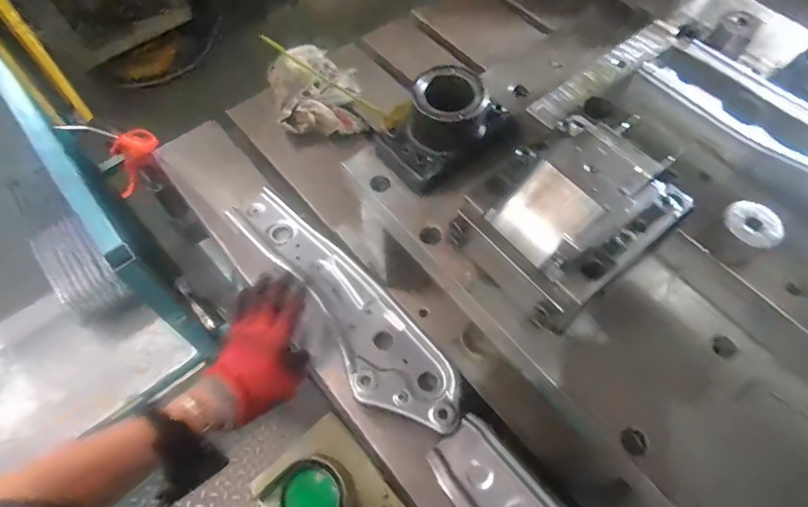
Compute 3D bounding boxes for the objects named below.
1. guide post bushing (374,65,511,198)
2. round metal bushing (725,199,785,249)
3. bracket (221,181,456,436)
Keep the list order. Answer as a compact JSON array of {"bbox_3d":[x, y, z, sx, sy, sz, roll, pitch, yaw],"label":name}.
[{"bbox_3d":[0.038,-0.127,0.496,0.119,0.081,0.077,-36,68,-18],"label":"guide post bushing"},{"bbox_3d":[0.274,-0.024,0.394,0.038,0.009,0.042,-34,67,-17],"label":"round metal bushing"},{"bbox_3d":[-0.088,0.061,0.669,0.110,0.046,0.431,-36,68,-18],"label":"bracket"}]

